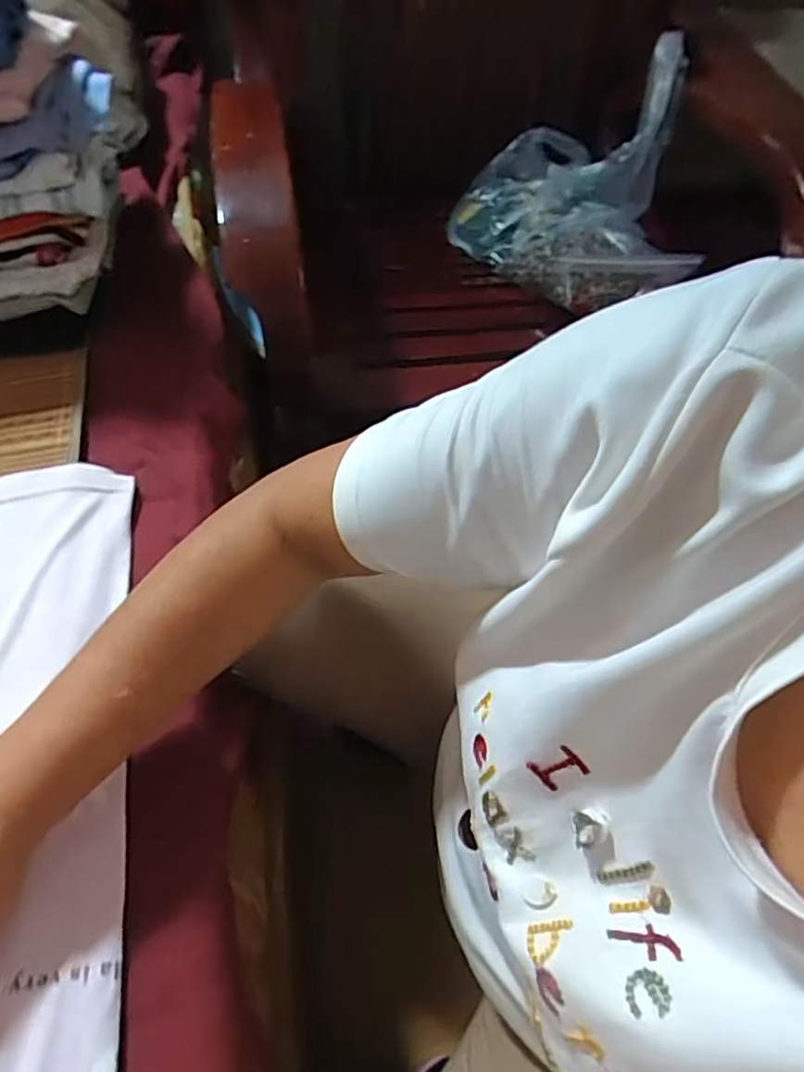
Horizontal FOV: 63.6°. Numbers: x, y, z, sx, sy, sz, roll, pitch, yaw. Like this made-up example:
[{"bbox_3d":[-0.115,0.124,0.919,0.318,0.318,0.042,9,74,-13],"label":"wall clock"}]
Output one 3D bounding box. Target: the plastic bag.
[{"bbox_3d":[0.211,-0.452,0.818,0.264,0.261,0.330,9,58,1],"label":"plastic bag"}]

